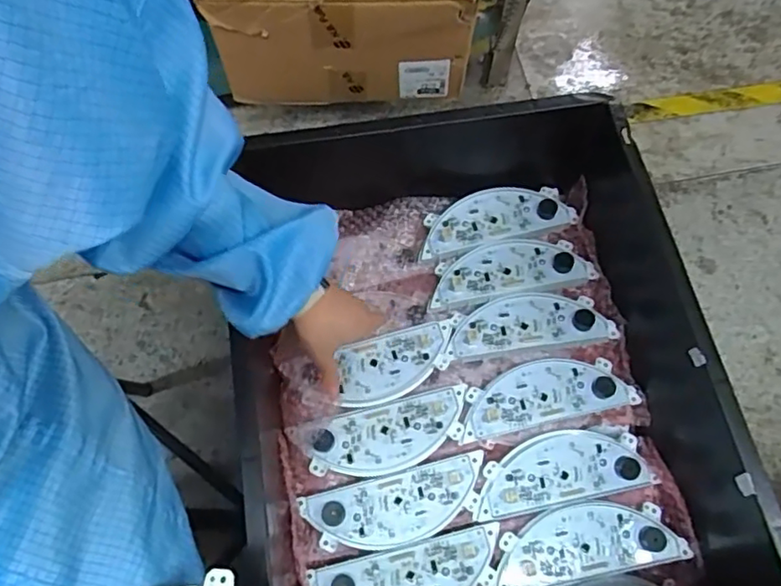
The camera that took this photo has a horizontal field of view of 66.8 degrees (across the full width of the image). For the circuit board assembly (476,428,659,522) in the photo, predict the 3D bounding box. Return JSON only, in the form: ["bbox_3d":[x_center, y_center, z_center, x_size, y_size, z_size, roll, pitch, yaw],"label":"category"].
[{"bbox_3d":[0.164,0.170,0.568,0.170,0.007,0.065,-11,69,-4],"label":"circuit board assembly"}]

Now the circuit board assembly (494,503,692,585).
[{"bbox_3d":[0.177,0.229,0.542,0.172,0.008,0.061,-10,69,-4],"label":"circuit board assembly"}]

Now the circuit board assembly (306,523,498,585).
[{"bbox_3d":[0.018,0.259,0.527,0.167,0.009,0.062,-12,69,-5],"label":"circuit board assembly"}]

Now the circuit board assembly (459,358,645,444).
[{"bbox_3d":[0.155,0.101,0.599,0.174,0.016,0.065,-13,74,-5],"label":"circuit board assembly"}]

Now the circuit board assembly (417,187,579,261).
[{"bbox_3d":[0.117,-0.088,0.677,0.177,0.008,0.064,-14,69,-5],"label":"circuit board assembly"}]

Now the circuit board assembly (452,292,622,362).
[{"bbox_3d":[0.144,0.029,0.623,0.168,0.014,0.061,-7,68,-3],"label":"circuit board assembly"}]

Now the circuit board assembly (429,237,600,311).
[{"bbox_3d":[0.128,-0.029,0.645,0.173,0.012,0.067,-11,69,-4],"label":"circuit board assembly"}]

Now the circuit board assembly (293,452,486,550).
[{"bbox_3d":[0.008,0.200,0.551,0.169,0.015,0.061,-14,69,-5],"label":"circuit board assembly"}]

